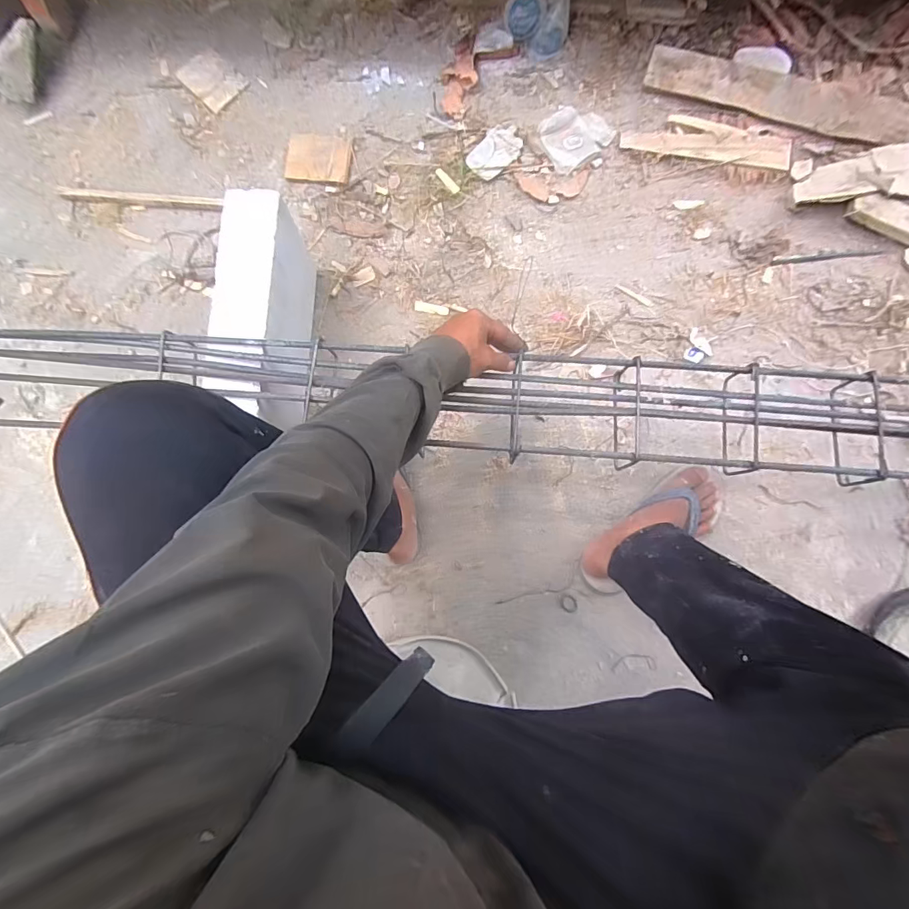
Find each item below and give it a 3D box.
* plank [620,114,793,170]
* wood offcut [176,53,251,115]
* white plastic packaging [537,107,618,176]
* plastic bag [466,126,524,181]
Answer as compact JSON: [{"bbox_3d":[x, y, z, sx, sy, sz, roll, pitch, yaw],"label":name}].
[{"bbox_3d":[0.468,-0.583,0.811,0.298,0.020,0.072,11,84,2],"label":"plank"},{"bbox_3d":[-0.469,-0.726,0.845,0.088,0.005,0.120,-45,85,-4],"label":"wood offcut"},{"bbox_3d":[0.224,-0.599,0.813,0.132,0.020,0.108,-36,85,-3],"label":"white plastic packaging"},{"bbox_3d":[0.077,-0.562,0.809,0.071,0.018,0.120,35,85,4],"label":"plastic bag"}]

